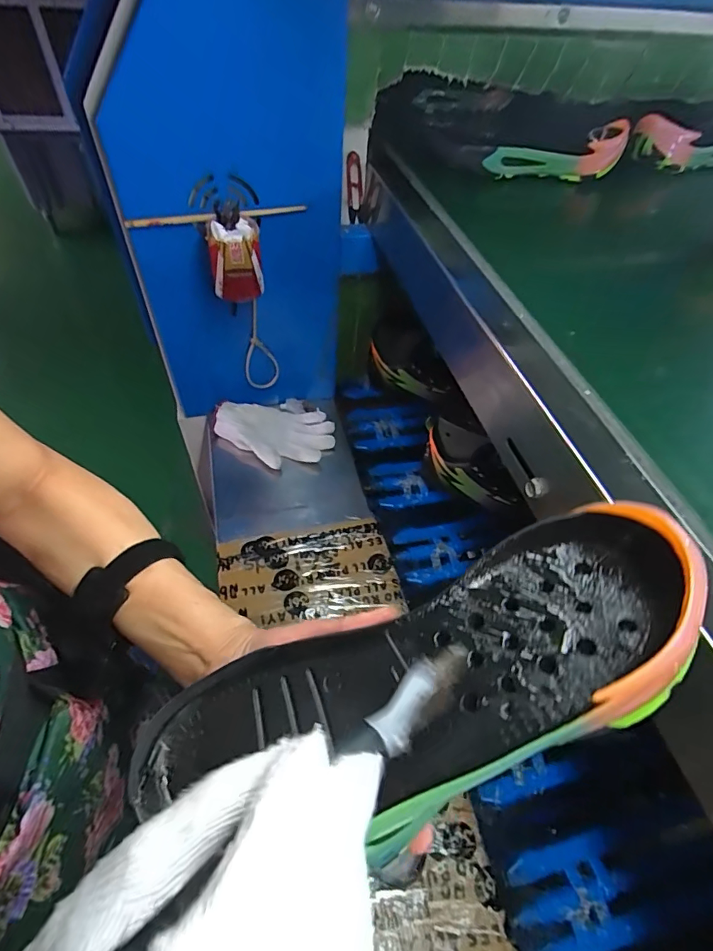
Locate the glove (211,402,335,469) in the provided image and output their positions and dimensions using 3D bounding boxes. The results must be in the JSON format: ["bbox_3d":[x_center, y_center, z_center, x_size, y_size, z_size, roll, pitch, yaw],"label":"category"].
[{"bbox_3d":[-0.141,-0.076,0.812,0.202,0.042,0.132,4,51,0],"label":"glove"}]

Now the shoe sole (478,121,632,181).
[{"bbox_3d":[0.267,-0.430,0.636,0.192,0.055,0.069,-16,54,-16],"label":"shoe sole"}]

